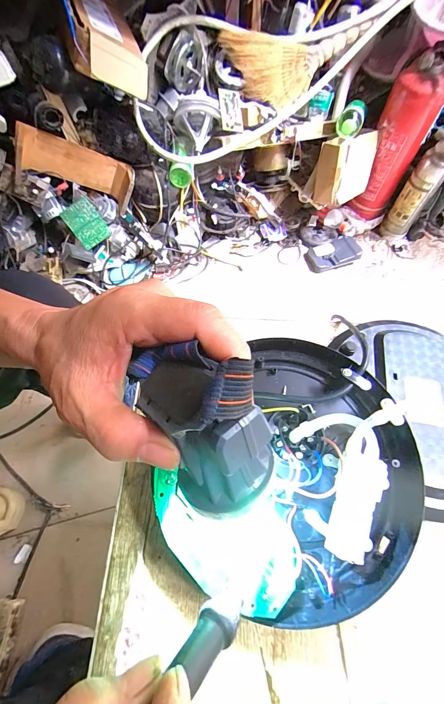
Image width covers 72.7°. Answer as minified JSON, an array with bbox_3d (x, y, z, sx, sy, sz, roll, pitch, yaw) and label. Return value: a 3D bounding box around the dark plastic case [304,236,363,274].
[{"bbox_3d":[0.380,-0.339,1.040,0.183,0.041,0.115,-13,63,-7],"label":"dark plastic case"}]

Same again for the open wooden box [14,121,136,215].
[{"bbox_3d":[-0.422,-0.518,0.875,0.304,0.126,0.117,9,59,-27],"label":"open wooden box"}]

